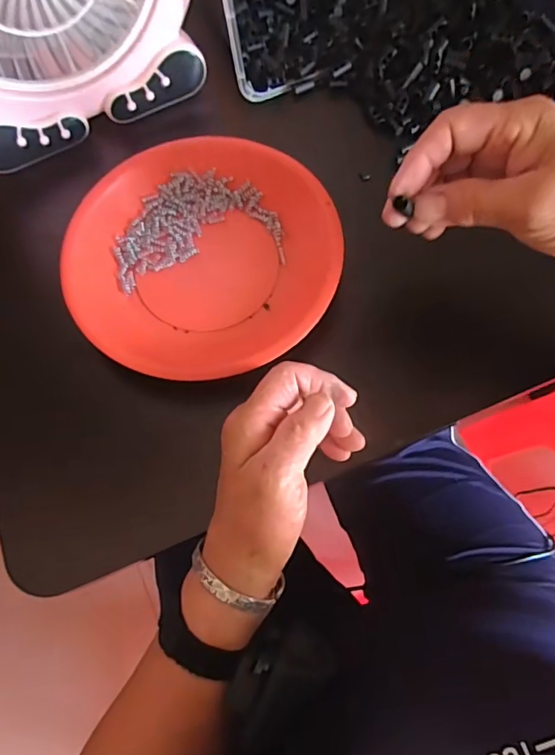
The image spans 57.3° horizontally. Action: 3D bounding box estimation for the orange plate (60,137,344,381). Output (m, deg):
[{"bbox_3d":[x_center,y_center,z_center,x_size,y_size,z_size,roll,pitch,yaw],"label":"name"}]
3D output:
[{"bbox_3d":[-0.052,-0.087,0.372,0.190,0.036,0.183,-1,70,2],"label":"orange plate"}]

